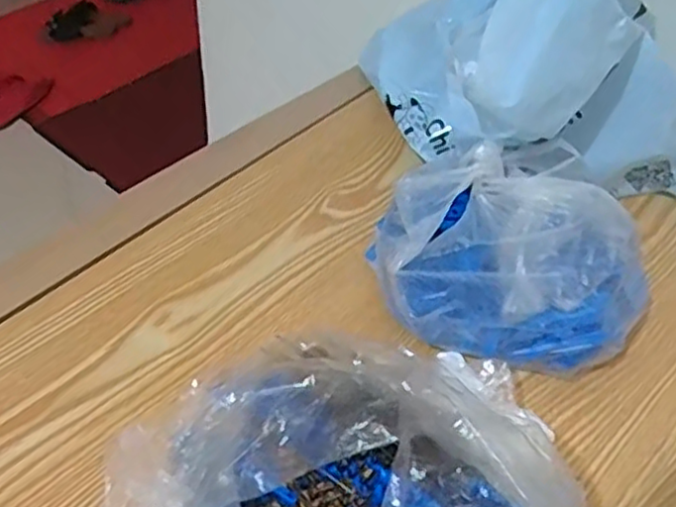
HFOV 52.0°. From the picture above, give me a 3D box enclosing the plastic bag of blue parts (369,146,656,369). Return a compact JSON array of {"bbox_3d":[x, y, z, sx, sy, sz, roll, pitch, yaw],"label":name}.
[{"bbox_3d":[0.127,0.002,0.510,0.197,0.103,0.156,7,47,1],"label":"plastic bag of blue parts"}]

